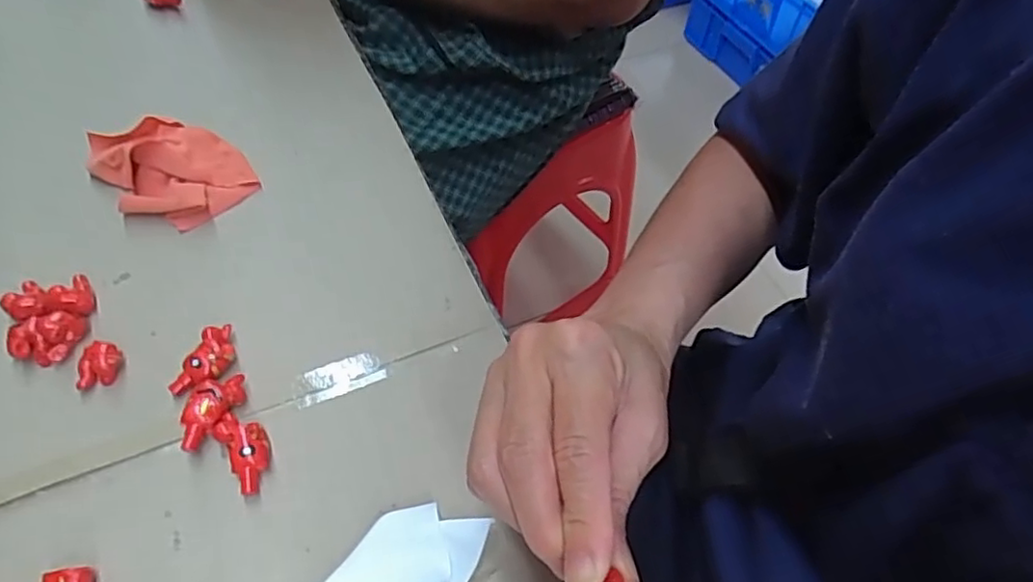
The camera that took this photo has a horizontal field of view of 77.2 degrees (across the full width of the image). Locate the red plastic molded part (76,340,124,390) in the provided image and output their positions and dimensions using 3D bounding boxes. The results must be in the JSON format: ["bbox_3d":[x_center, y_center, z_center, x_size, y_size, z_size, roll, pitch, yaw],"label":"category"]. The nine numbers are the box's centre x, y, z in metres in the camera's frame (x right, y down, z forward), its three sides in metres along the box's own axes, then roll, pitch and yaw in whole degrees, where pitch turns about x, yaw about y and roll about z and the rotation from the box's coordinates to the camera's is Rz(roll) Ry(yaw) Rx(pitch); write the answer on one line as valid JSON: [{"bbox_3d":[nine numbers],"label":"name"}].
[{"bbox_3d":[-0.199,0.035,0.307,0.018,0.012,0.023,36,61,18],"label":"red plastic molded part"}]

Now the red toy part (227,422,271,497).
[{"bbox_3d":[-0.118,0.074,0.288,0.016,0.013,0.029,-5,57,-8],"label":"red toy part"}]

